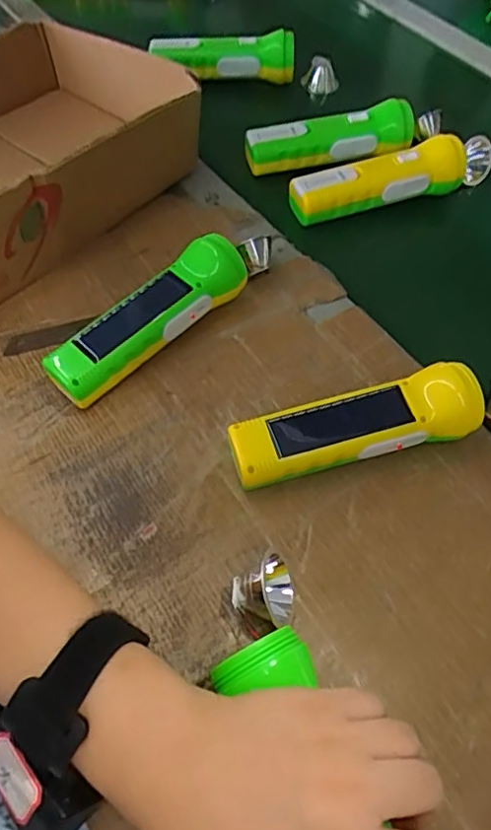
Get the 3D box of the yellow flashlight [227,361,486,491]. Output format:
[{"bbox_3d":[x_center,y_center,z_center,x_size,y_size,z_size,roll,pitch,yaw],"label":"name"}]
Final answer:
[{"bbox_3d":[0.071,0.010,0.370,0.162,0.046,0.044,-12,59,-9],"label":"yellow flashlight"}]

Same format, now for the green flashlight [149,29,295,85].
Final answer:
[{"bbox_3d":[-0.026,-0.414,0.644,0.166,0.044,0.042,7,58,3],"label":"green flashlight"}]

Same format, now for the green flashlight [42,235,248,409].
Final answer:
[{"bbox_3d":[-0.072,-0.073,0.418,0.168,0.048,0.047,-38,66,-22],"label":"green flashlight"}]

